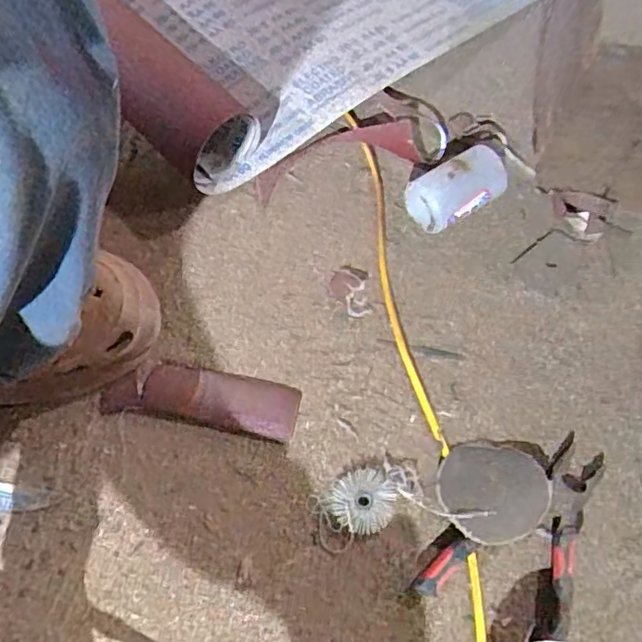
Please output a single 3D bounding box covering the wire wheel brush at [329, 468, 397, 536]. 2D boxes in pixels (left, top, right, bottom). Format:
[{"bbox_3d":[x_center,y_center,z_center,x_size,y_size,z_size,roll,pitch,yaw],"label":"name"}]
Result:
[{"bbox_3d":[0.033,0.143,0.487,0.047,0.011,0.049,-33,72,-14],"label":"wire wheel brush"}]

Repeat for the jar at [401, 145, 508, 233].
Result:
[{"bbox_3d":[0.126,-0.122,0.578,0.097,0.052,0.052,-31,71,-13],"label":"jar"}]

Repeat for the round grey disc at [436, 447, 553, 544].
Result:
[{"bbox_3d":[0.137,0.135,0.490,0.085,0.014,0.076,1,56,3],"label":"round grey disc"}]

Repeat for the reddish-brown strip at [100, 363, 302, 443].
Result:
[{"bbox_3d":[-0.099,0.065,0.517,0.157,0.005,0.048,10,66,-1],"label":"reddish-brown strip"}]

